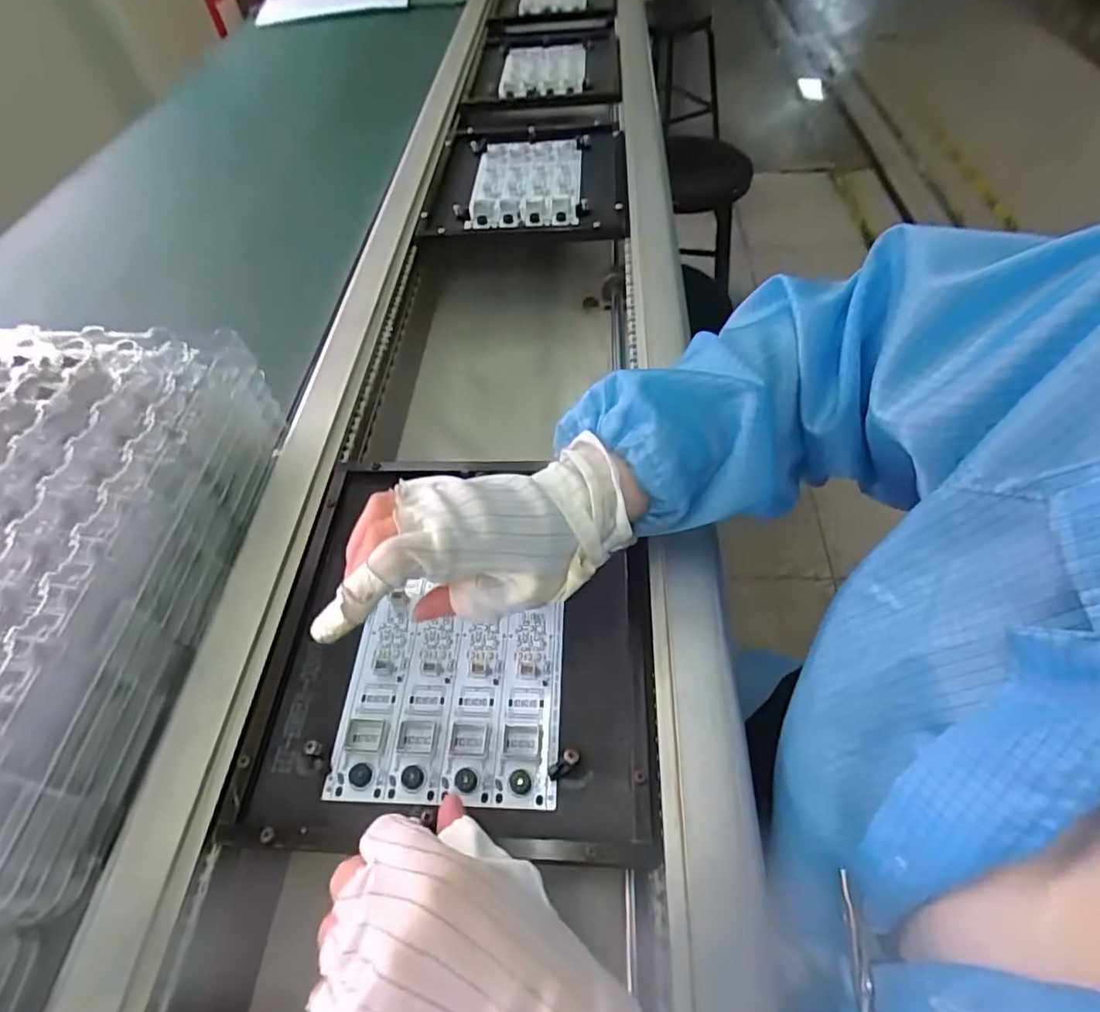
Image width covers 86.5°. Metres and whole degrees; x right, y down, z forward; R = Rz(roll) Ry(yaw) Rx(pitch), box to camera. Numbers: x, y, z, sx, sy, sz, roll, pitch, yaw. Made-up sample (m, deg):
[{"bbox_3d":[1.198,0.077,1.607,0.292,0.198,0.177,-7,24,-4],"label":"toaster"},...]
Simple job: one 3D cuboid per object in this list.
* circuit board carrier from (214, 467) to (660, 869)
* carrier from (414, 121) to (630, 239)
[{"bbox_3d":[-0.055,0.073,0.376,0.237,0.019,0.253,1,55,4],"label":"circuit board carrier"},{"bbox_3d":[-0.025,-0.413,0.738,0.244,0.032,0.293,-1,51,0],"label":"carrier"}]

